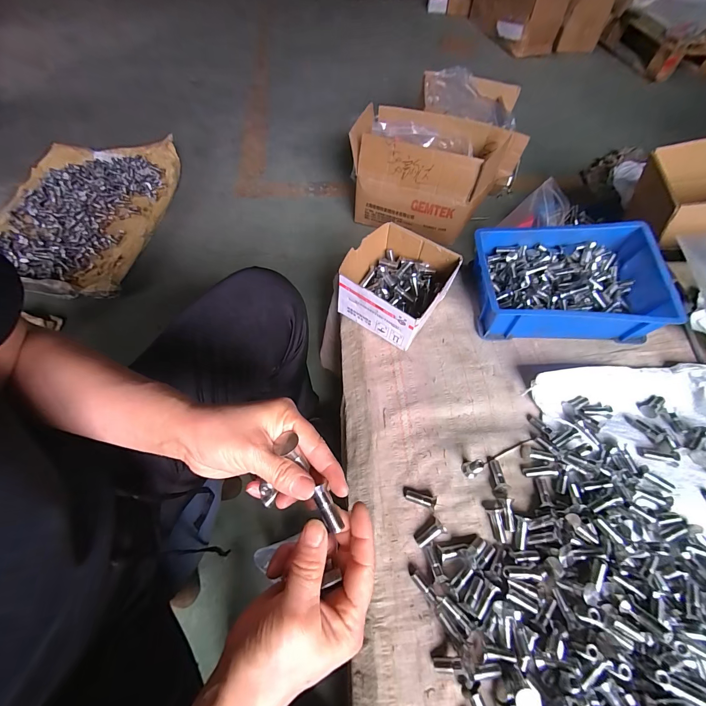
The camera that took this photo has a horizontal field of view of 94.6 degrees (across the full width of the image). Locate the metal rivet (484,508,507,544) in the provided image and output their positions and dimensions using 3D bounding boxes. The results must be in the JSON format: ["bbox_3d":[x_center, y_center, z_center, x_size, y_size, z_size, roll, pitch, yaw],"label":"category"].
[{"bbox_3d":[0.164,0.195,0.368,0.015,0.015,0.036,-10,76,-8],"label":"metal rivet"}]

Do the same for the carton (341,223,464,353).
[{"bbox_3d":[0.066,-0.103,0.503,0.142,0.086,0.149,31,63,16],"label":"carton"}]

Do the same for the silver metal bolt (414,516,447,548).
[{"bbox_3d":[0.085,0.199,0.360,0.033,0.012,0.019,-32,65,-19],"label":"silver metal bolt"}]

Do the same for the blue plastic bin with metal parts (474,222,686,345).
[{"bbox_3d":[0.320,-0.102,0.501,0.246,0.099,0.168,5,59,2],"label":"blue plastic bin with metal parts"}]

